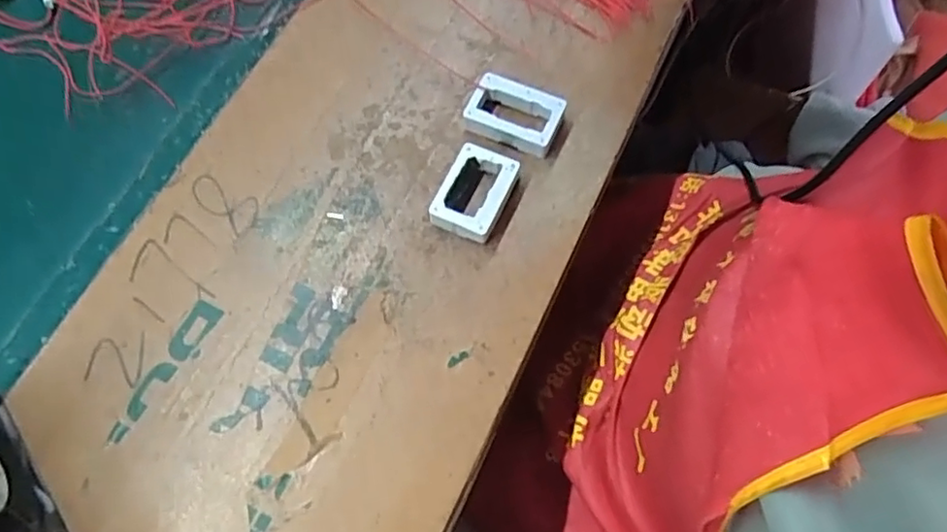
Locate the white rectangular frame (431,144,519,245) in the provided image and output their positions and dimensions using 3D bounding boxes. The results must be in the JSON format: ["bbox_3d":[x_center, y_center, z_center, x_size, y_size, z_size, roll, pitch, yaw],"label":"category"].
[{"bbox_3d":[0.002,-0.047,0.402,0.039,0.018,0.061,23,69,10],"label":"white rectangular frame"}]

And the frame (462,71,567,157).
[{"bbox_3d":[0.028,-0.102,0.423,0.062,0.017,0.041,23,69,10],"label":"frame"}]

